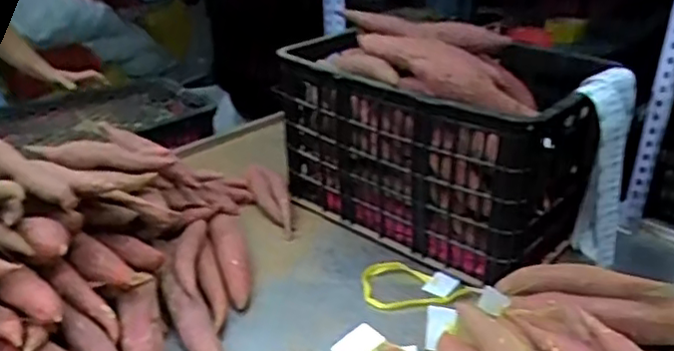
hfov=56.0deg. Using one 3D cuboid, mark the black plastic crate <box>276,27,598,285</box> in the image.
[{"bbox_3d":[0.143,-0.044,1.111,0.534,0.289,0.231,24,34,35],"label":"black plastic crate"}]

